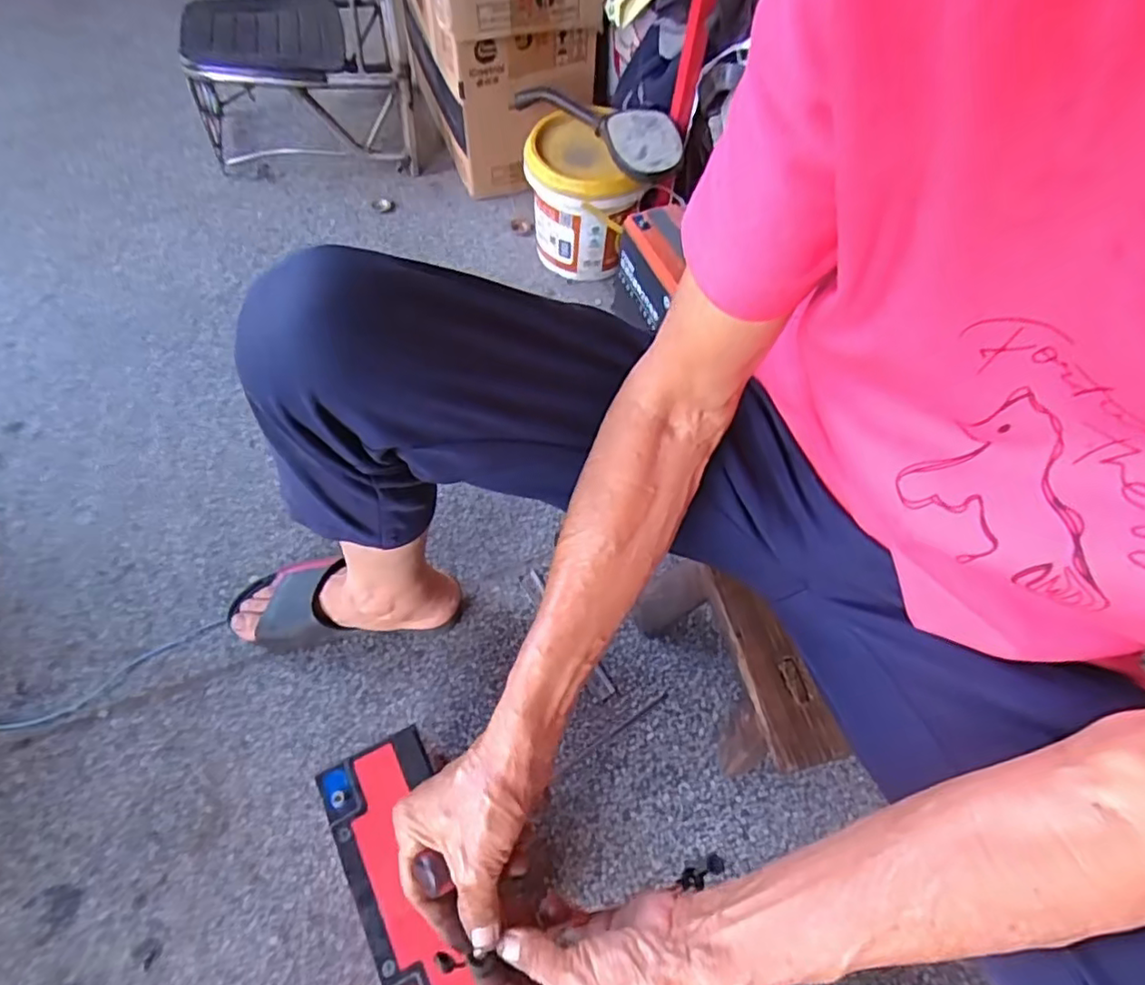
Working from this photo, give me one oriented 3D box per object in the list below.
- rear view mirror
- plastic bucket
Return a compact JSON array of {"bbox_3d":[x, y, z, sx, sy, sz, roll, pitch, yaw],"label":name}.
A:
[{"bbox_3d":[0.036,-0.494,0.846,0.281,0.050,0.079,40,65,17],"label":"rear view mirror"},{"bbox_3d":[0.008,-0.413,0.908,0.142,0.197,0.142,-4,61,-7],"label":"plastic bucket"}]

